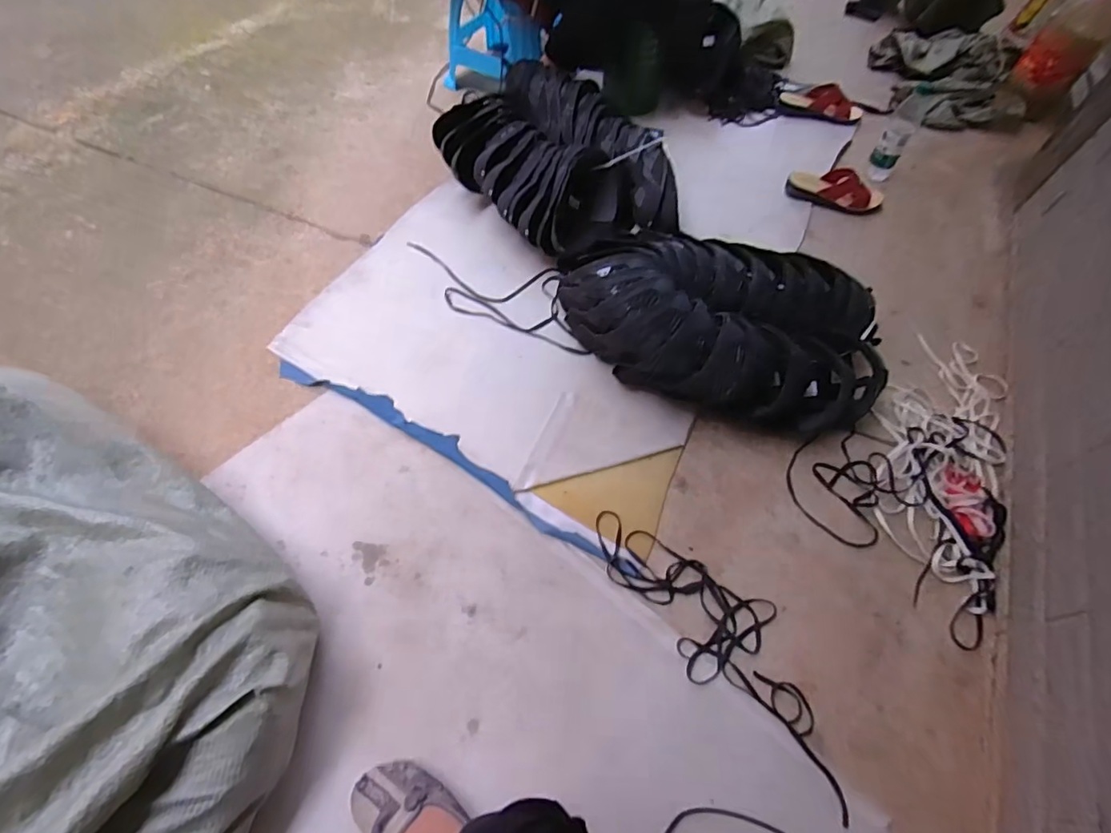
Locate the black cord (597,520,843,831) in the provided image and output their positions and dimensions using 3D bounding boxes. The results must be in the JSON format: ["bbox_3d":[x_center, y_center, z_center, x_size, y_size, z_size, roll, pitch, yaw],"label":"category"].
[{"bbox_3d":[0.239,0.306,0.789,0.147,0.015,0.456,-34,65,-22],"label":"black cord"}]

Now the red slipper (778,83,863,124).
[{"bbox_3d":[0.736,-0.862,1.507,0.218,0.066,0.094,19,58,8],"label":"red slipper"}]

